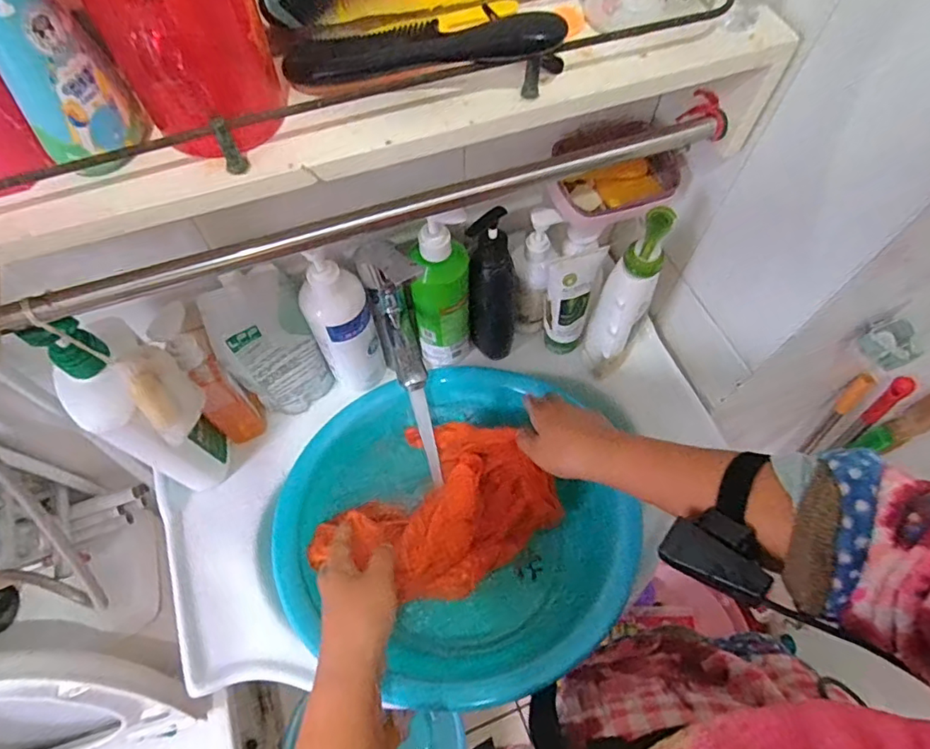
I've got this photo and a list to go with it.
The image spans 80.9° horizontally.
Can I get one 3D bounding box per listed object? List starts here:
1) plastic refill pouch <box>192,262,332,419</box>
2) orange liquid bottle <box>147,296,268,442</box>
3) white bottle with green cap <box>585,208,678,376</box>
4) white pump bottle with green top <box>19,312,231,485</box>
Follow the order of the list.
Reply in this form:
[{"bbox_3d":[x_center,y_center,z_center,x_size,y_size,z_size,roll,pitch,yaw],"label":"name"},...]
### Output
[{"bbox_3d":[-0.204,-0.026,0.574,0.092,0.192,0.058,-22,65,-11],"label":"plastic refill pouch"},{"bbox_3d":[-0.261,0.008,0.562,0.049,0.182,0.058,-32,67,-15],"label":"orange liquid bottle"},{"bbox_3d":[0.173,-0.077,0.580,0.056,0.213,0.069,23,65,11],"label":"white bottle with green cap"},{"bbox_3d":[-0.293,0.043,0.502,0.072,0.270,0.071,-19,65,-10],"label":"white pump bottle with green top"}]

